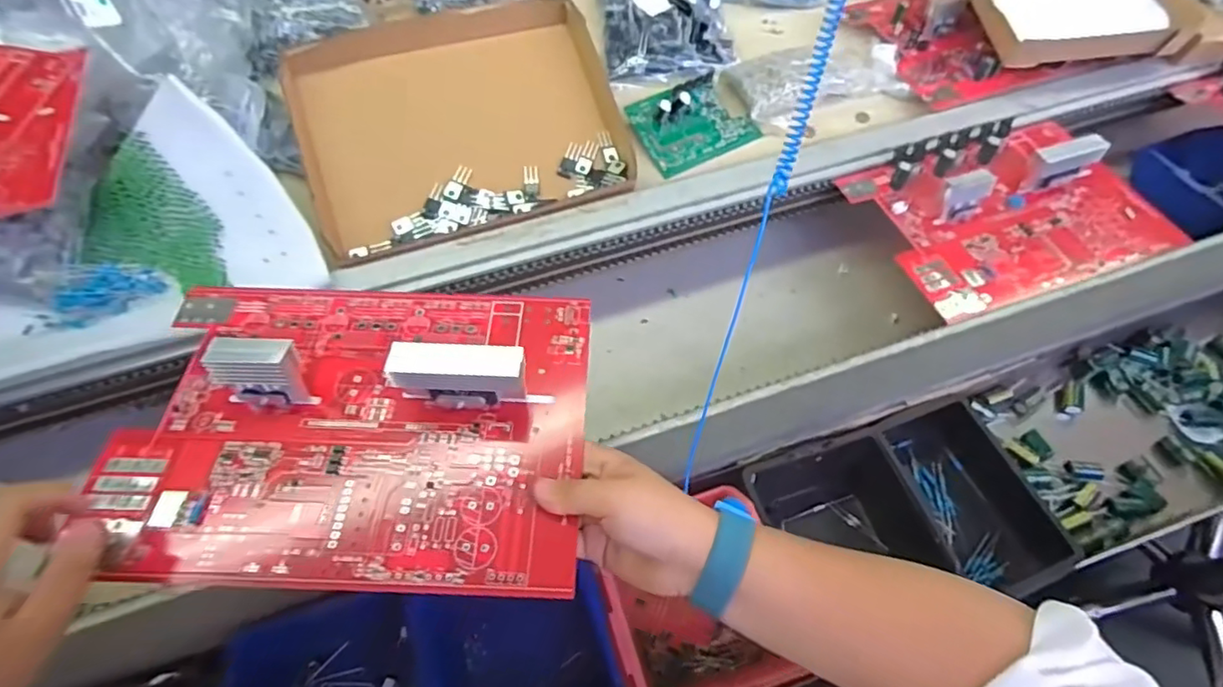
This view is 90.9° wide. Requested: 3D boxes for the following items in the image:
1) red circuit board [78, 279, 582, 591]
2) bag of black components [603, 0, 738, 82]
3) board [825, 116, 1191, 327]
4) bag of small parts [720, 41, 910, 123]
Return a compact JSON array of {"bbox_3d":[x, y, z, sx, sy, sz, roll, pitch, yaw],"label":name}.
[{"bbox_3d":[-0.157,0.035,0.361,0.276,0.051,0.201,1,56,2],"label":"red circuit board"},{"bbox_3d":[0.064,-0.413,0.746,0.155,0.035,0.187,-9,73,-2],"label":"bag of black components"},{"bbox_3d":[0.410,-0.148,0.609,0.290,0.041,0.204,-17,58,-10],"label":"board"},{"bbox_3d":[0.239,-0.318,0.712,0.205,0.054,0.105,-18,58,-10],"label":"bag of small parts"}]

